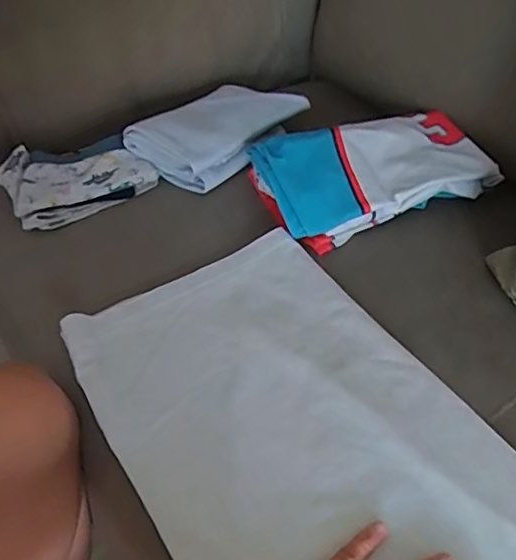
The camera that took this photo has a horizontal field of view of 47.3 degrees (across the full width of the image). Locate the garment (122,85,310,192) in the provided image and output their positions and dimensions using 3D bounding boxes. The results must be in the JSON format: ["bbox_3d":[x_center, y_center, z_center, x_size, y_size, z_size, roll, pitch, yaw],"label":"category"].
[{"bbox_3d":[-0.048,-0.183,0.716,0.108,0.048,0.196,30,55,29],"label":"garment"}]

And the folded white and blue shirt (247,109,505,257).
[{"bbox_3d":[0.127,-0.122,0.649,0.243,0.067,0.120,-18,47,-12],"label":"folded white and blue shirt"}]

